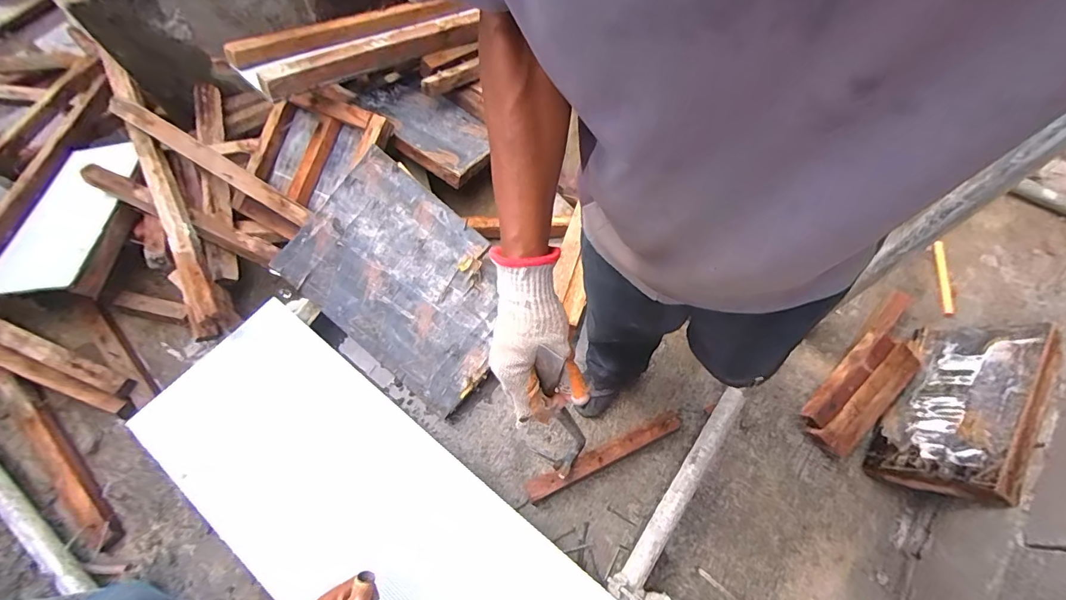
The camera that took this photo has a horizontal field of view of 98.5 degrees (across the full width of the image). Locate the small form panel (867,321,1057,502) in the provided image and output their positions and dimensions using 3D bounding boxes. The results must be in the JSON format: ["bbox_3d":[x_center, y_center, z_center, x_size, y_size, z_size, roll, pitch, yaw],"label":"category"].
[{"bbox_3d":[0.944,0.234,1.019,0.061,0.273,0.419,41,71,-9],"label":"small form panel"}]

